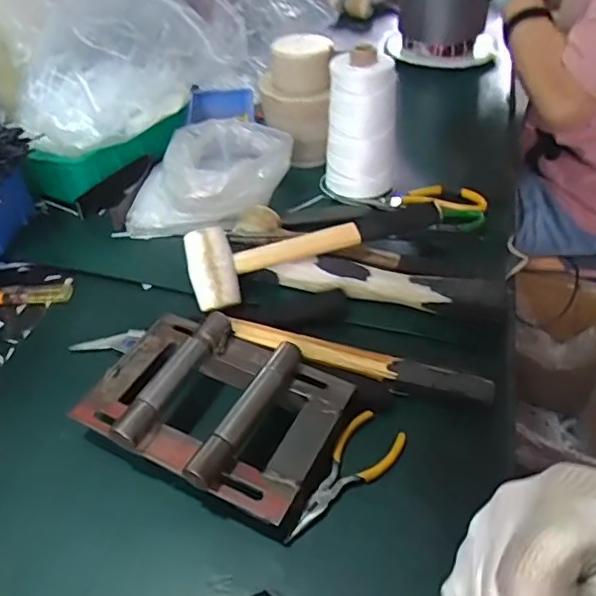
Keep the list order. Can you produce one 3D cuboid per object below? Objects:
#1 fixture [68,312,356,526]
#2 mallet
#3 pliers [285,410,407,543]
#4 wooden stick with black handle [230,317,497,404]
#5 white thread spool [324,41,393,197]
[{"bbox_3d":[-0.069,0.087,0.464,0.194,0.066,0.139,22,48,23],"label":"fixture"},{"bbox_3d":[-0.025,-0.046,0.571,0.171,0.042,0.076,-17,87,-11],"label":"mallet"},{"bbox_3d":[0.040,0.135,0.426,0.045,0.008,0.117,22,48,23],"label":"pliers"},{"bbox_3d":[0.049,0.057,0.494,0.230,0.027,0.022,13,45,15],"label":"wooden stick with black handle"},{"bbox_3d":[0.074,-0.207,0.672,0.079,0.164,0.072,-1,43,1],"label":"white thread spool"}]

